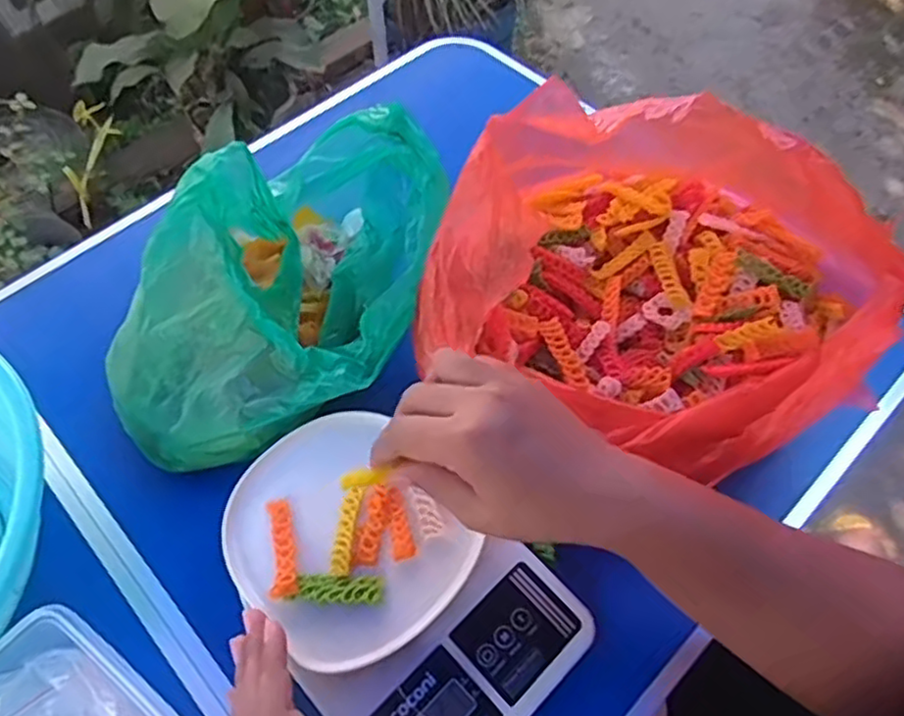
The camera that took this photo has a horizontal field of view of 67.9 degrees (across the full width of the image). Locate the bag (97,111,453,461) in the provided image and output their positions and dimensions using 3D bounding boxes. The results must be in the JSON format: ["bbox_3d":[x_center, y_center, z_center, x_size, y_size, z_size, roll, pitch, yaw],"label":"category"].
[{"bbox_3d":[-0.126,-0.058,0.485,0.184,0.132,0.269,38,65,23],"label":"bag"}]

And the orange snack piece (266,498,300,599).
[{"bbox_3d":[-0.107,0.119,0.423,0.016,0.007,0.064,-11,57,-6],"label":"orange snack piece"}]

